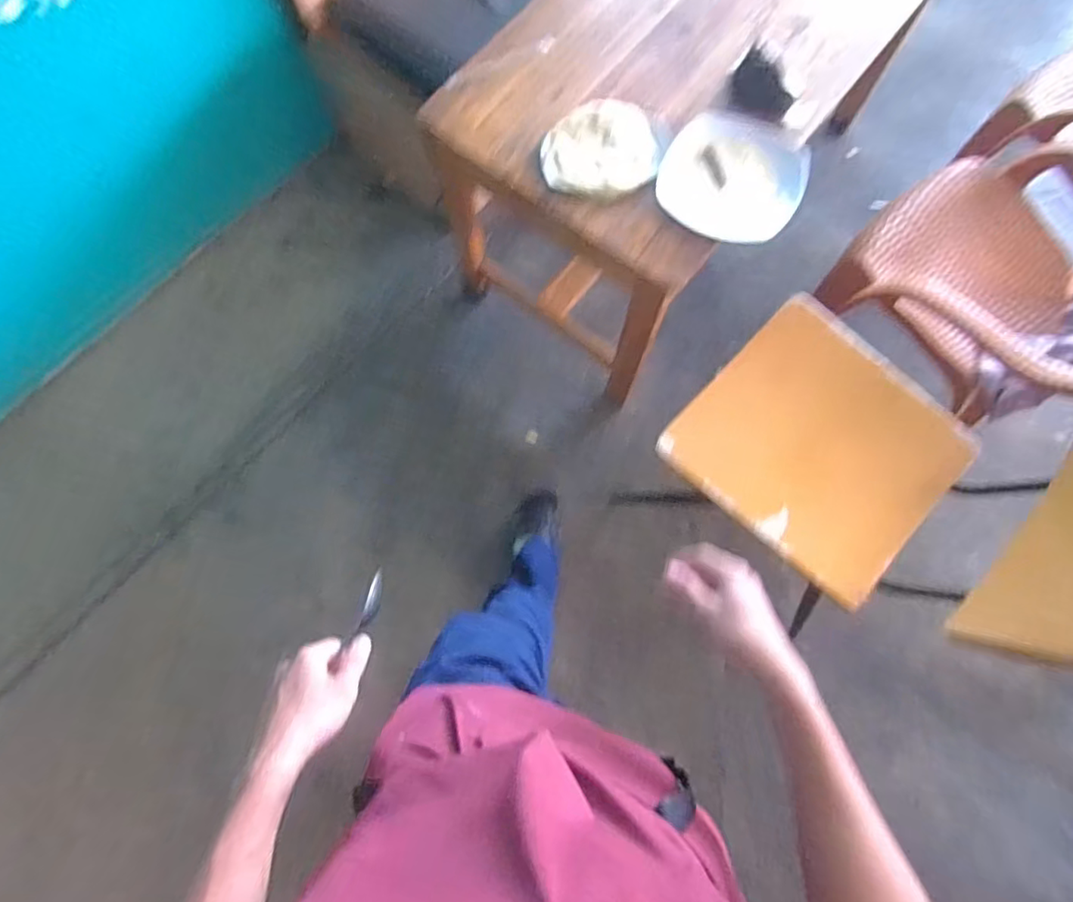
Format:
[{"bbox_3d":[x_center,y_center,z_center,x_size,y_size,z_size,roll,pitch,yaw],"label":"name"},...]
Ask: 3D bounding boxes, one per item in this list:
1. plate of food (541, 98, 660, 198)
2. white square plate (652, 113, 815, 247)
[{"bbox_3d":[0.110,-0.540,1.046,0.200,0.026,0.199,0,75,0],"label":"plate of food"},{"bbox_3d":[0.346,-0.491,1.017,0.235,0.036,0.271,27,76,7],"label":"white square plate"}]

